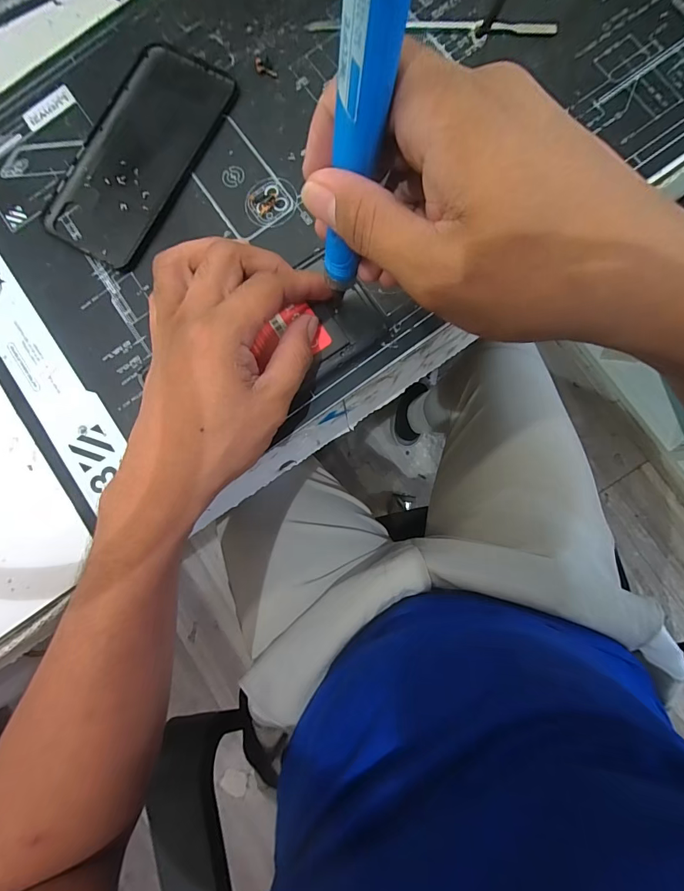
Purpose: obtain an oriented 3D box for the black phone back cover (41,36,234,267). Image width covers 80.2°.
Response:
[{"bbox_3d":[-0.144,-0.207,0.289,0.080,0.006,0.158,30,88,7],"label":"black phone back cover"}]

